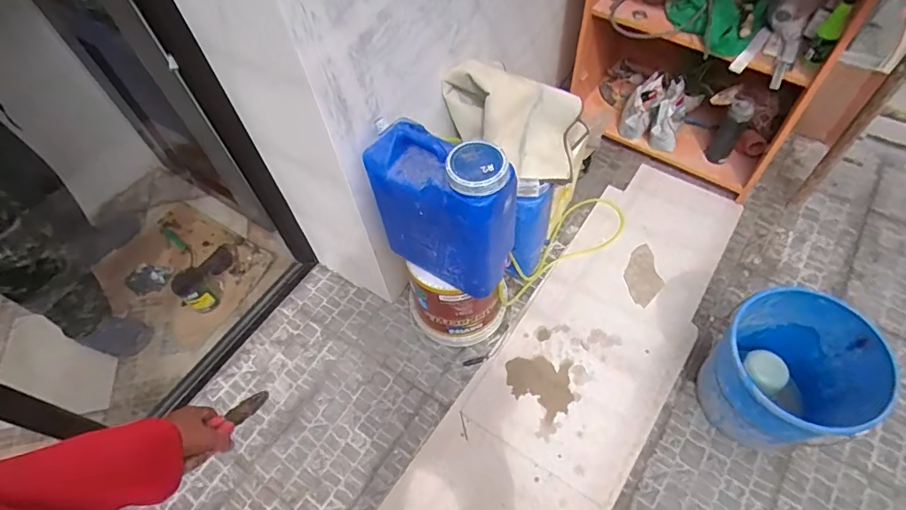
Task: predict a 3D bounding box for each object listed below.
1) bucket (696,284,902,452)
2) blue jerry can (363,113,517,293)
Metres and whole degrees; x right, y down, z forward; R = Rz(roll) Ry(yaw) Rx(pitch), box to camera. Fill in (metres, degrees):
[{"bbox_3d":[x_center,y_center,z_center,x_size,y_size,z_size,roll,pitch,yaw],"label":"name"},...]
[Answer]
[{"bbox_3d":[0.829,0.316,1.276,0.329,0.350,0.313,-2,57,4],"label":"bucket"},{"bbox_3d":[-0.031,-0.097,1.126,0.308,0.370,0.140,25,62,20],"label":"blue jerry can"}]

